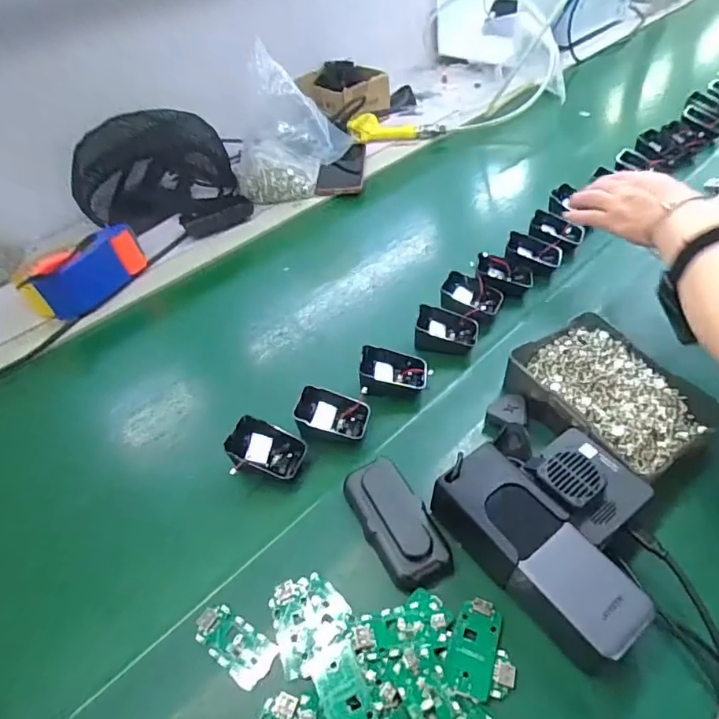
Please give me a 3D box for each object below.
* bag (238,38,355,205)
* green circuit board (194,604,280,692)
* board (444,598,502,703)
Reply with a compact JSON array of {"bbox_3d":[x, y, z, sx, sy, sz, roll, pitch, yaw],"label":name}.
[{"bbox_3d":[-0.109,-0.349,0.785,0.174,0.196,0.083,-7,45,2],"label":"bag"},{"bbox_3d":[-0.090,0.204,0.366,0.062,0.004,0.032,22,53,27],"label":"green circuit board"},{"bbox_3d":[0.079,0.197,0.351,0.030,0.005,0.063,11,49,18],"label":"board"}]

